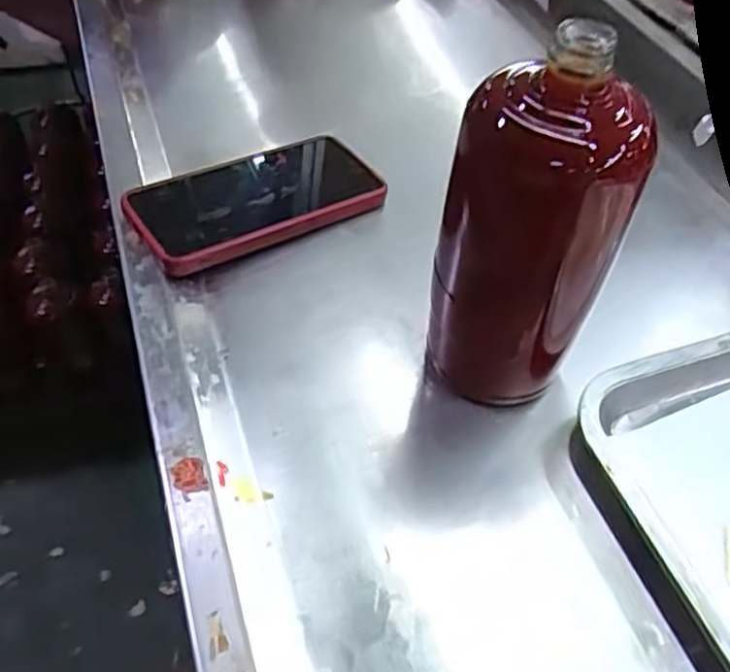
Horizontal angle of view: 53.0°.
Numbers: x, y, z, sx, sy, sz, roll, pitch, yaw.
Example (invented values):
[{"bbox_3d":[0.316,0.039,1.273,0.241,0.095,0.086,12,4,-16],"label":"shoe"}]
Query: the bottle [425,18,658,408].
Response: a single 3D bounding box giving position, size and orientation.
[{"bbox_3d":[0.079,-0.047,0.353,0.077,0.181,0.069,-23,52,-21],"label":"bottle"}]

